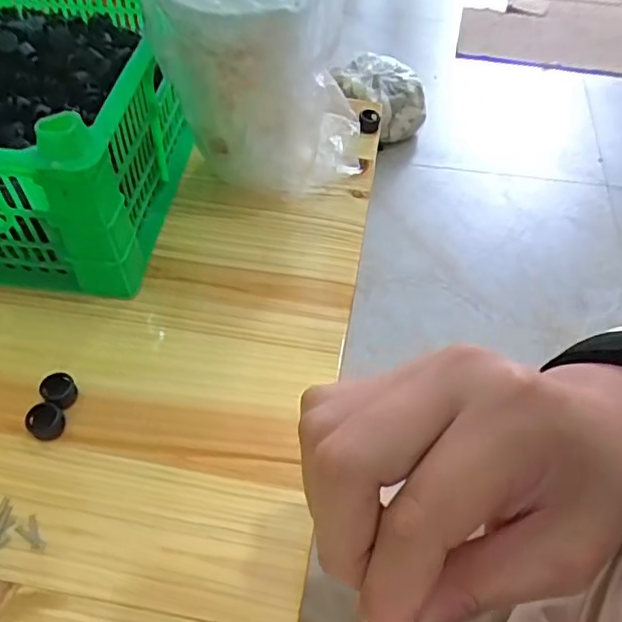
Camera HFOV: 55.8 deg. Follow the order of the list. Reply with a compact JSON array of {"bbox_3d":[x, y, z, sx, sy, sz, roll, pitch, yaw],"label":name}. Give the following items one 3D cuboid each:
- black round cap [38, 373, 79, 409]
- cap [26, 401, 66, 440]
[{"bbox_3d":[-0.130,0.041,0.304,0.016,0.010,0.016,0,52,0],"label":"black round cap"},{"bbox_3d":[-0.132,0.055,0.293,0.017,0.010,0.016,0,52,0],"label":"cap"}]

